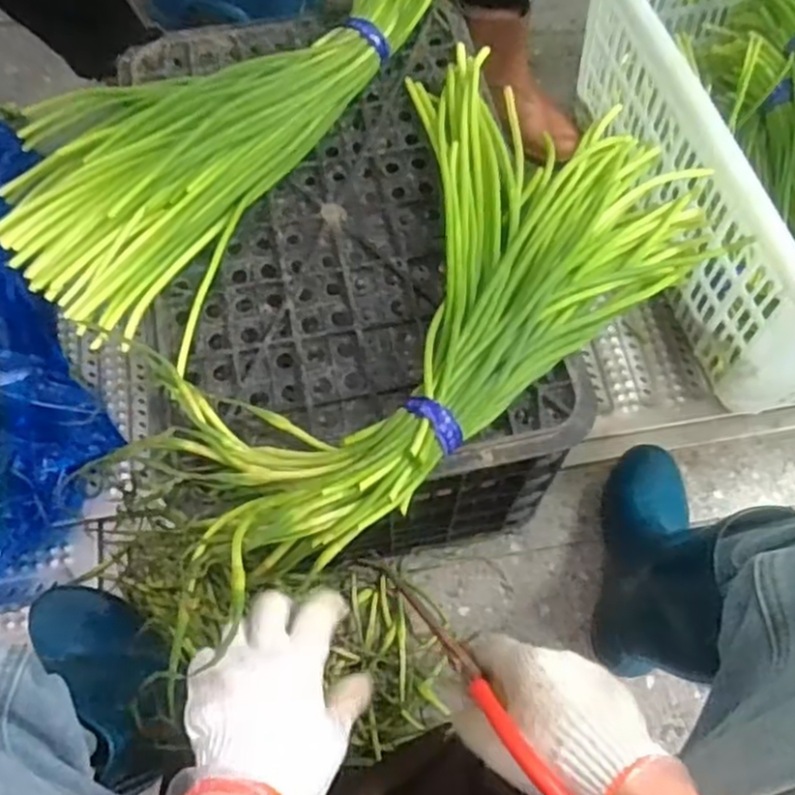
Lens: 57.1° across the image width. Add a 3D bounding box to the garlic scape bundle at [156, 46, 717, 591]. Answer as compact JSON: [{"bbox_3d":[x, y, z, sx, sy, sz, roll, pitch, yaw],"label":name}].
[{"bbox_3d":[0.018,-0.102,0.583,0.505,0.112,0.265,-41,73,-15],"label":"garlic scape bundle"}]

